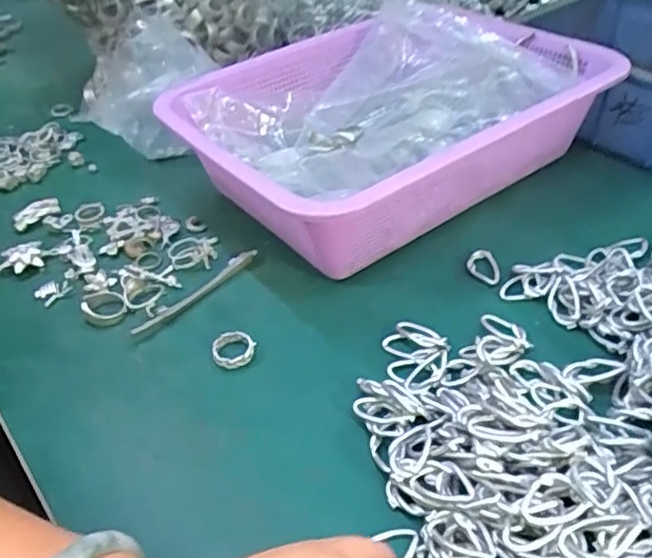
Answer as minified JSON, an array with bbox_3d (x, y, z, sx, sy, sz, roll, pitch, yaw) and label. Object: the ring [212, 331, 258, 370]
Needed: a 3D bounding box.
[{"bbox_3d":[-0.054,0.041,0.358,0.023,0.010,0.023,-4,40,3],"label":"ring"}]

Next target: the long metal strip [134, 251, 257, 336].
[{"bbox_3d":[-0.085,0.008,0.399,0.011,0.006,0.097,28,51,34],"label":"long metal strip"}]

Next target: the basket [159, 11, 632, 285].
[{"bbox_3d":[0.046,-0.119,0.466,0.292,0.092,0.225,-29,45,-24],"label":"basket"}]

